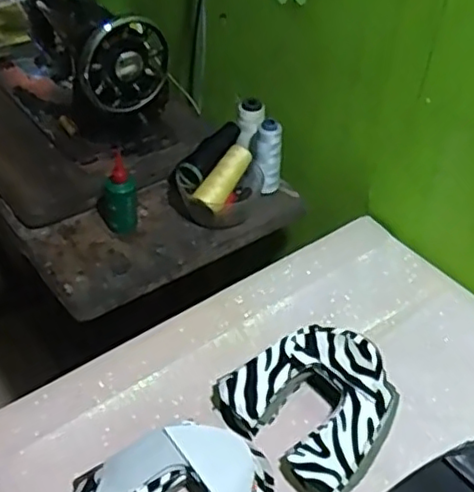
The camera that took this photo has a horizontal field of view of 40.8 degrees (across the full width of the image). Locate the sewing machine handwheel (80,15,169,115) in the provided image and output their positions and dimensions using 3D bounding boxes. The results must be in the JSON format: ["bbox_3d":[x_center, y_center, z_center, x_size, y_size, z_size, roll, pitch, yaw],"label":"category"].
[{"bbox_3d":[-0.159,-0.260,0.907,0.037,0.135,0.132,34,50,30],"label":"sewing machine handwheel"}]

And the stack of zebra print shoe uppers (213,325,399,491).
[{"bbox_3d":[0.078,0.153,0.662,0.174,0.061,0.150,33,50,29],"label":"stack of zebra print shoe uppers"}]

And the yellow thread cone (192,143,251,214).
[{"bbox_3d":[-0.018,-0.093,0.905,0.038,0.037,0.112,24,64,22],"label":"yellow thread cone"}]

